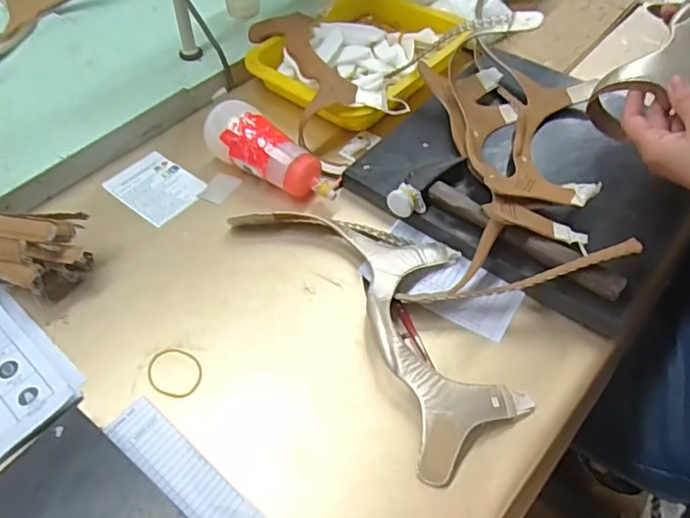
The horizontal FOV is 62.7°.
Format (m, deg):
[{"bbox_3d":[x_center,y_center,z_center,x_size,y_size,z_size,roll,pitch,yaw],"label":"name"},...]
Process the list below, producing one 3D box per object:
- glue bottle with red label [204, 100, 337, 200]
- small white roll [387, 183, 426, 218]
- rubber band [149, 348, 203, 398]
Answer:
[{"bbox_3d":[-0.080,-0.108,0.596,0.161,0.055,0.050,34,55,11],"label":"glue bottle with red label"},{"bbox_3d":[0.059,-0.056,0.542,0.029,0.019,0.026,-25,55,-18],"label":"small white roll"},{"bbox_3d":[-0.143,0.094,0.473,0.049,0.004,0.040,21,55,17],"label":"rubber band"}]

